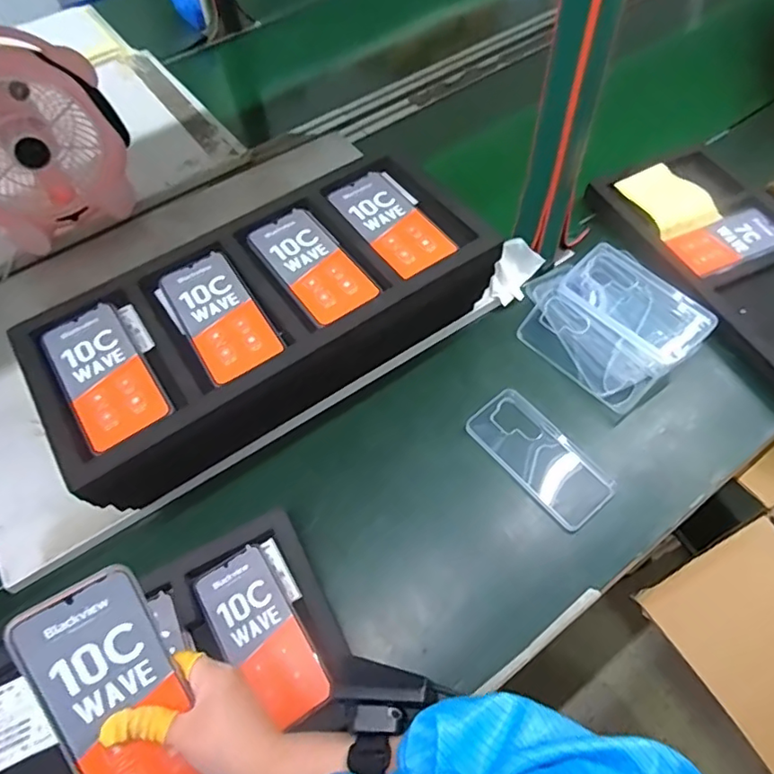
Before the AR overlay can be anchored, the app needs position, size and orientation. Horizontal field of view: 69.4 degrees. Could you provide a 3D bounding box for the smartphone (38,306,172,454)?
[{"bbox_3d":[-0.279,-0.013,0.549,0.076,0.015,0.166,-33,62,-15],"label":"smartphone"}]

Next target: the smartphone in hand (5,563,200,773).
[{"bbox_3d":[-0.182,0.211,0.381,0.077,0.007,0.165,-28,98,-30],"label":"smartphone in hand"}]

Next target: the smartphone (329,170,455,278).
[{"bbox_3d":[0.006,-0.188,0.643,0.078,0.009,0.172,-29,60,-16],"label":"smartphone"}]

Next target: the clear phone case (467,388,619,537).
[{"bbox_3d":[0.180,0.080,0.659,0.084,0.008,0.174,-37,63,-18],"label":"clear phone case"}]

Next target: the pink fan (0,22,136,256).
[{"bbox_3d":[-0.490,-0.326,0.778,0.248,0.268,0.077,-35,62,-17],"label":"pink fan"}]

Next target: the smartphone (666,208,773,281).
[{"bbox_3d":[0.482,-0.202,0.784,0.155,0.004,0.081,-23,62,-9],"label":"smartphone"}]

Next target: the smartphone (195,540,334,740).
[{"bbox_3d":[-0.126,0.251,0.559,0.075,0.005,0.170,-31,67,-13],"label":"smartphone"}]

